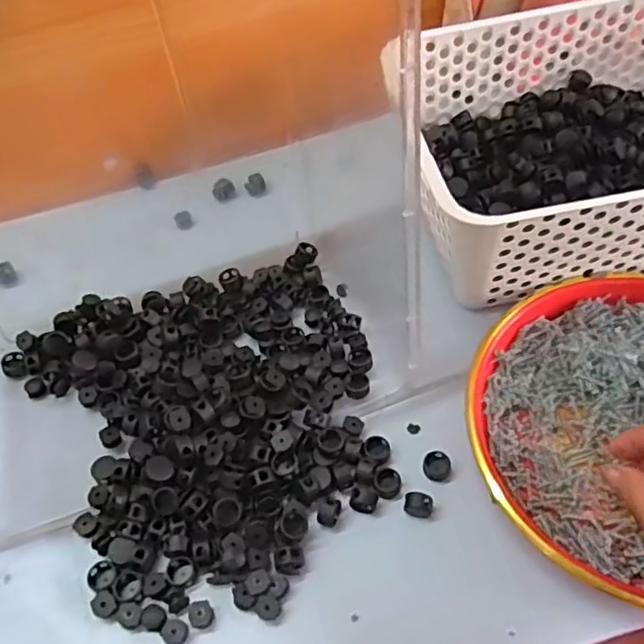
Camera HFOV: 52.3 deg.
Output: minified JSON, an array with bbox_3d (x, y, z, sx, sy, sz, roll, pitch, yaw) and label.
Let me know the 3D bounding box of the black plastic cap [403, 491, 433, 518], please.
[{"bbox_3d":[0.059,0.111,0.398,0.017,0.011,0.012,9,56,11],"label":"black plastic cap"}]

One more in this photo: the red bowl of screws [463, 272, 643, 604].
[{"bbox_3d":[0.201,0.059,0.406,0.214,0.029,0.204,-1,55,2],"label":"red bowl of screws"}]

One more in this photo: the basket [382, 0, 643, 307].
[{"bbox_3d":[0.210,-0.139,0.485,0.302,0.100,0.209,-9,54,-1],"label":"basket"}]

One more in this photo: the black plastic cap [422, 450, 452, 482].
[{"bbox_3d":[0.073,0.091,0.416,0.018,0.006,0.019,-2,54,3],"label":"black plastic cap"}]

